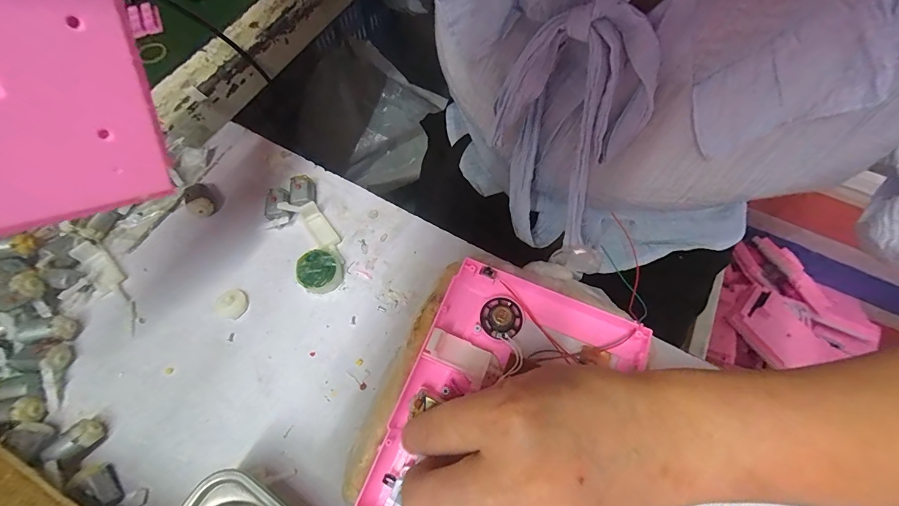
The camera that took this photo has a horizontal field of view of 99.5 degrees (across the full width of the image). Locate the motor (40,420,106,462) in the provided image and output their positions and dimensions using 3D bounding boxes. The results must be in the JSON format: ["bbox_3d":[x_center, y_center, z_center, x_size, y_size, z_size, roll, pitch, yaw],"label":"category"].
[{"bbox_3d":[-0.242,0.123,0.248,0.024,0.021,0.016,-32,68,-14],"label":"motor"}]

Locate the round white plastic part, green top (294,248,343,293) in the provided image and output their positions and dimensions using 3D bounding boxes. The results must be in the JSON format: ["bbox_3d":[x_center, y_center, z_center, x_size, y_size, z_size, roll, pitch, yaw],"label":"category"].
[{"bbox_3d":[-0.104,0.015,0.302,0.032,0.016,0.033,34,69,15],"label":"round white plastic part, green top"}]

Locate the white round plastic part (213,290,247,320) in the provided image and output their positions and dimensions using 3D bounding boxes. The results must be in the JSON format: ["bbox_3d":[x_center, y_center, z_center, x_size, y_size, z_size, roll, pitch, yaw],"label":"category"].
[{"bbox_3d":[-0.171,0.039,0.296,0.025,0.006,0.022,21,67,10],"label":"white round plastic part"}]

